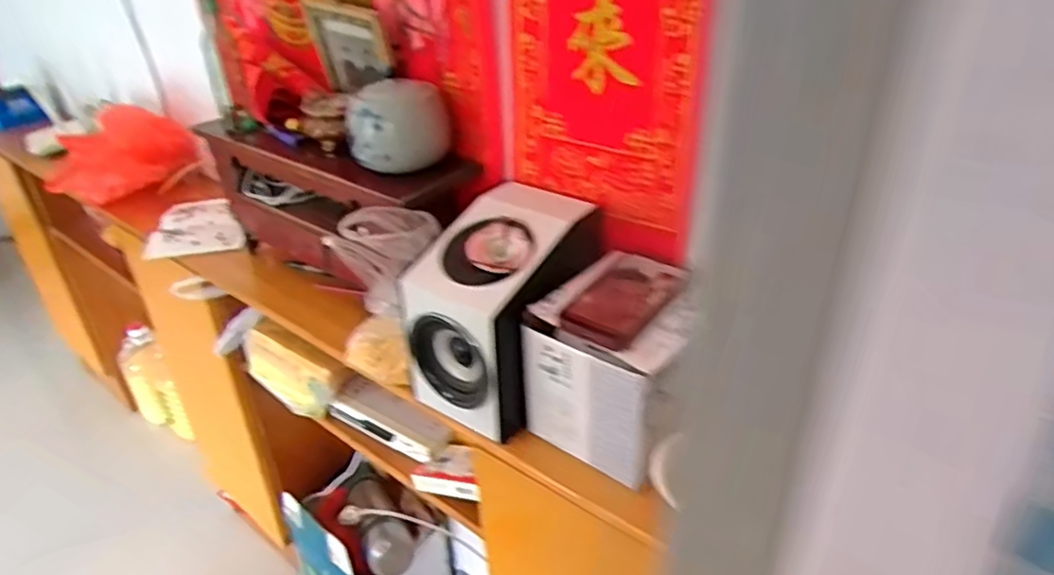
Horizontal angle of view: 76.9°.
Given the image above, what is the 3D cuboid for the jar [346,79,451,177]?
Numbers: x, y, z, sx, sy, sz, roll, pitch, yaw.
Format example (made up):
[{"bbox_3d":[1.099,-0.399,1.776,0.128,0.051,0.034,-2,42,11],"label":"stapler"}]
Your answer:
[{"bbox_3d":[-0.165,-0.201,0.860,0.132,0.113,0.128,-7,31,-8],"label":"jar"}]

